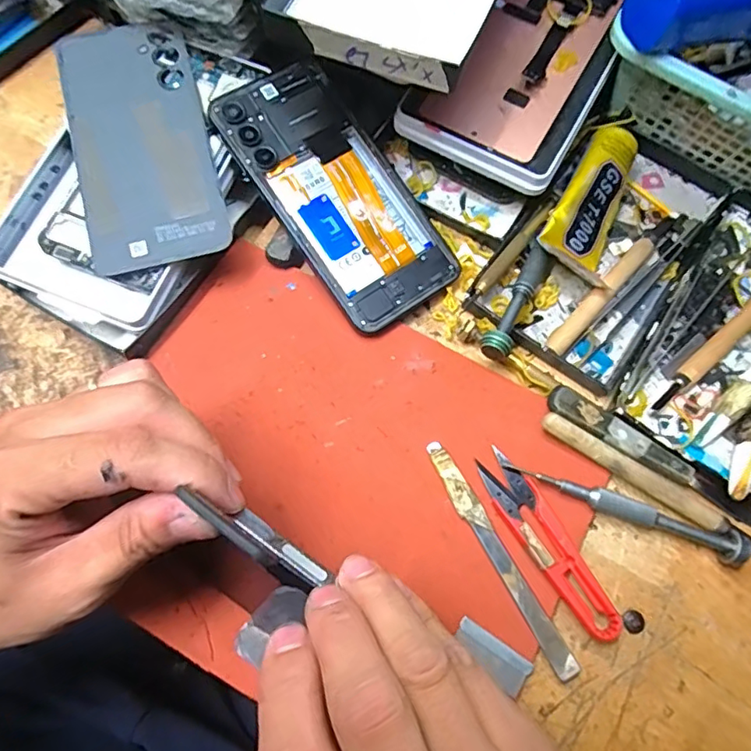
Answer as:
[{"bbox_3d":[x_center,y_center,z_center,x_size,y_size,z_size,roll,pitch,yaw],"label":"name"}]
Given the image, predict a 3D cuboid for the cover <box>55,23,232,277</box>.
[{"bbox_3d":[-0.137,-0.136,0.315,0.074,0.008,0.160,-16,80,-6],"label":"cover"}]

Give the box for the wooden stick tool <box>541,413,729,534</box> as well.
[{"bbox_3d":[0.138,0.051,0.289,0.106,0.009,0.013,31,73,8],"label":"wooden stick tool"}]

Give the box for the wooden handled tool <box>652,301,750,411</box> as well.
[{"bbox_3d":[0.204,-0.021,0.315,0.119,0.009,0.011,-39,77,-13],"label":"wooden handled tool"}]

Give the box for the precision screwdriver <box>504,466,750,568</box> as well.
[{"bbox_3d":[0.132,0.070,0.284,0.125,0.010,0.015,20,72,5],"label":"precision screwdriver"}]

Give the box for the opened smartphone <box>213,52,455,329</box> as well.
[{"bbox_3d":[-0.022,-0.108,0.323,0.076,0.013,0.162,-36,91,-8],"label":"opened smartphone"}]

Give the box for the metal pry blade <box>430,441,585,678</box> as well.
[{"bbox_3d":[0.064,0.093,0.279,0.012,0.004,0.130,-29,75,-11],"label":"metal pry blade"}]

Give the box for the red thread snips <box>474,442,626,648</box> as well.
[{"bbox_3d":[0.088,0.085,0.278,0.024,0.013,0.101,-30,75,-11],"label":"red thread snips"}]

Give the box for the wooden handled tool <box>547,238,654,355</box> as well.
[{"bbox_3d":[0.136,-0.049,0.324,0.011,0.011,0.099,42,75,11],"label":"wooden handled tool"}]

